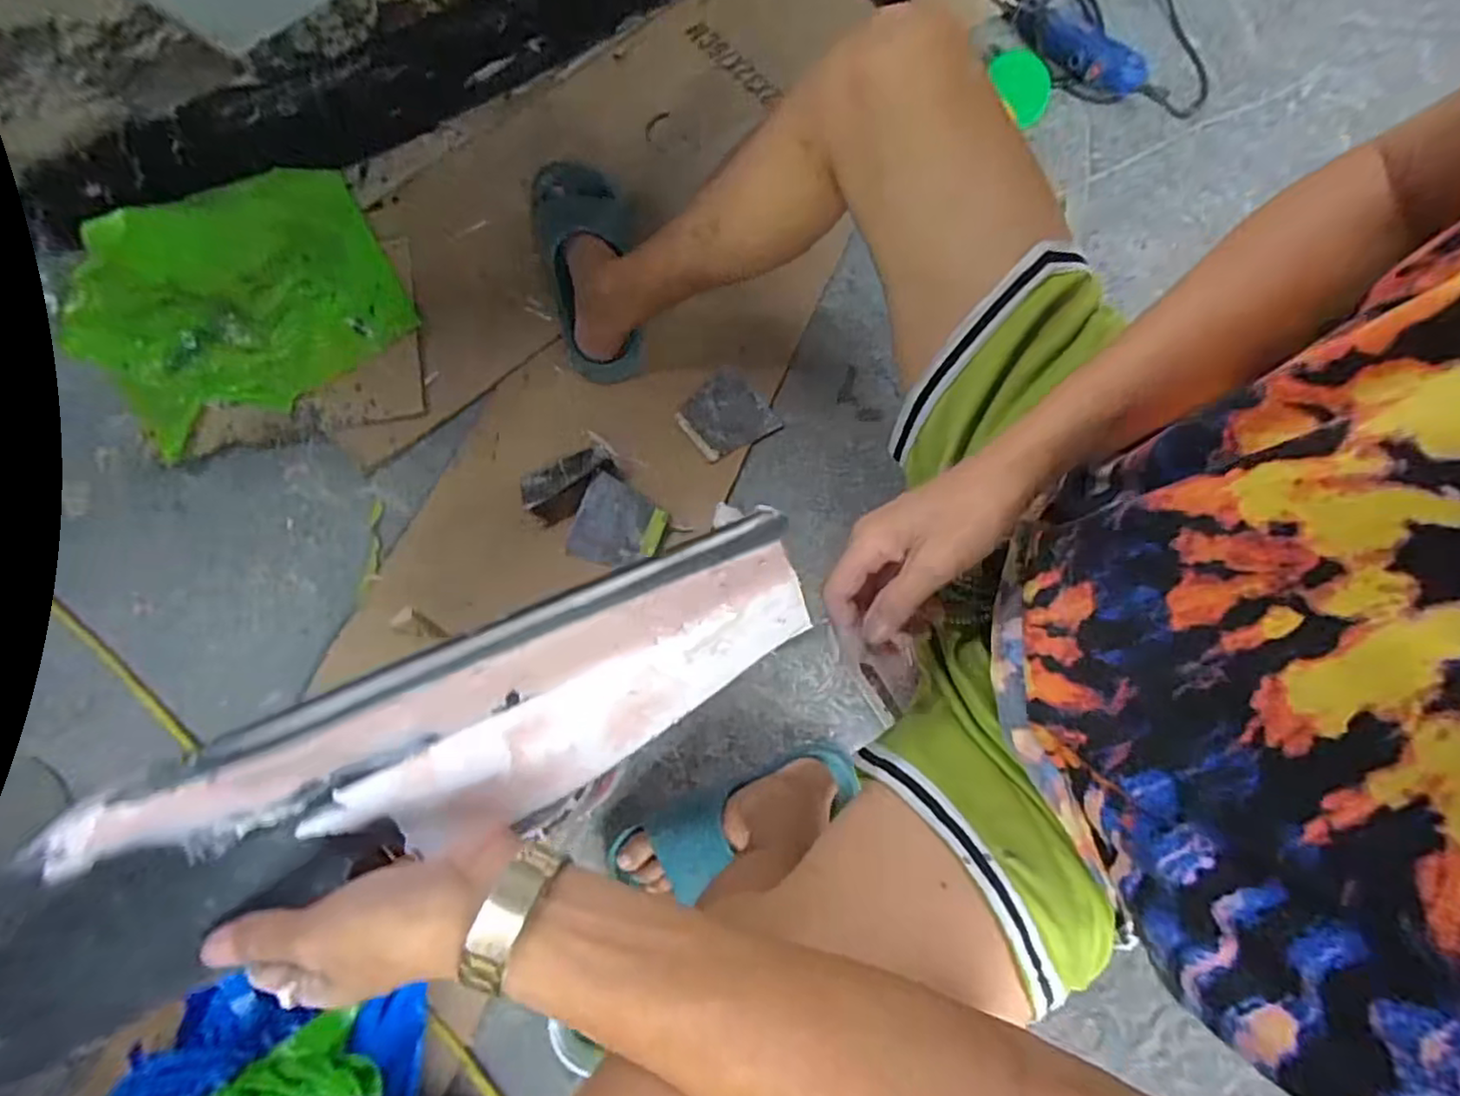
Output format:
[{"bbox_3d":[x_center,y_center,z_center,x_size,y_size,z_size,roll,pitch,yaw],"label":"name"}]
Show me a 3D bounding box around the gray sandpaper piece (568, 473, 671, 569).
[{"bbox_3d":[-0.126,-0.026,0.766,0.095,0.016,0.096,19,78,4],"label":"gray sandpaper piece"}]

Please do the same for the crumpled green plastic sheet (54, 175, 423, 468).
[{"bbox_3d":[-0.609,-0.295,0.819,0.378,0.053,0.289,-30,79,-6],"label":"crumpled green plastic sheet"}]

